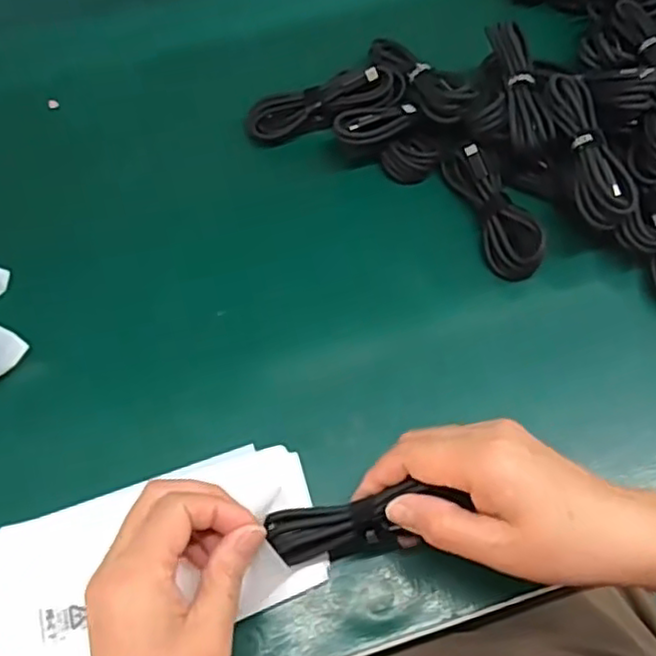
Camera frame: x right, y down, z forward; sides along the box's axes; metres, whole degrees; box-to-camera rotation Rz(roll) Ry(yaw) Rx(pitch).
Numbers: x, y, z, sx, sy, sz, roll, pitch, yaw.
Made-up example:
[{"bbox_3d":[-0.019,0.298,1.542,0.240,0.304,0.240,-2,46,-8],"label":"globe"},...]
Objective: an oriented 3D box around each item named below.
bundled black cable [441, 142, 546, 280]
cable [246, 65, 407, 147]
[{"bbox_3d":[0.114,-0.080,0.455,0.031,0.031,0.103,-16,66,-8],"label":"bundled black cable"},{"bbox_3d":[-0.003,-0.167,0.485,0.116,0.025,0.033,-16,65,9],"label":"cable"}]

